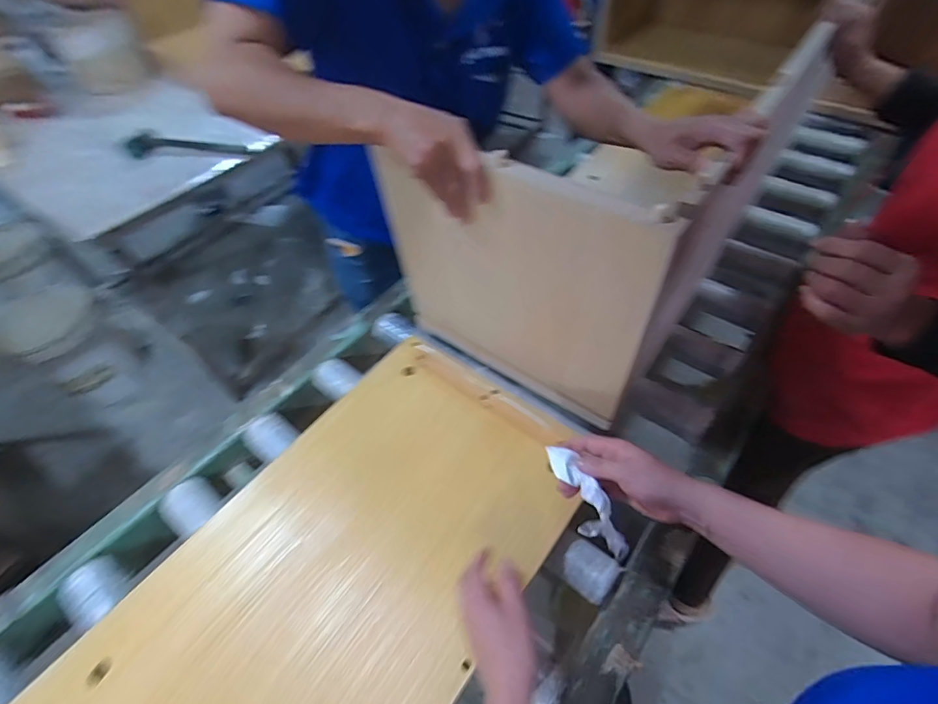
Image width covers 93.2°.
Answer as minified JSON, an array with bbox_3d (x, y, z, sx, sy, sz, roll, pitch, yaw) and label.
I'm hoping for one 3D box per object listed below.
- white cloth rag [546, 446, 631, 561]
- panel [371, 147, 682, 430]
[{"bbox_3d":[0.133,0.171,0.505,0.025,0.157,0.050,-36,14,-22],"label":"white cloth rag"},{"bbox_3d":[0.049,-0.076,0.609,0.364,0.385,0.029,23,58,21],"label":"panel"}]

